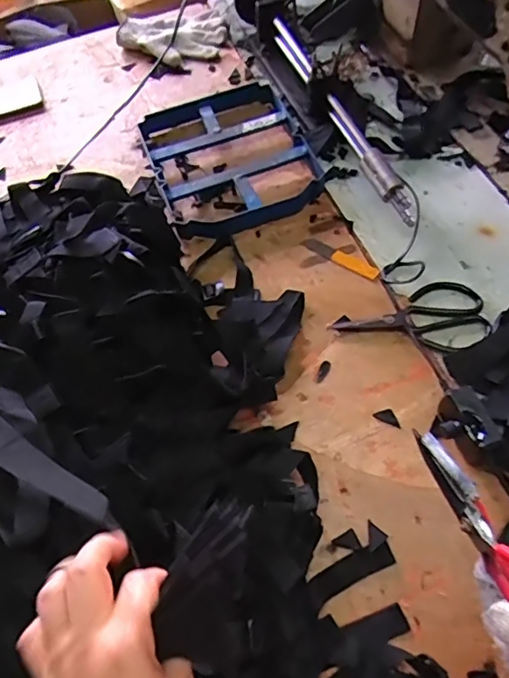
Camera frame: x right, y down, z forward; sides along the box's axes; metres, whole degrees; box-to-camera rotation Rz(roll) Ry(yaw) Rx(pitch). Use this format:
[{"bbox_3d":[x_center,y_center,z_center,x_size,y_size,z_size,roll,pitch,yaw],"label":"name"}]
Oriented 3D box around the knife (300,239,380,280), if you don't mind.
[{"bbox_3d":[0.112,-0.108,0.709,0.109,0.009,0.022,30,68,17],"label":"knife"}]

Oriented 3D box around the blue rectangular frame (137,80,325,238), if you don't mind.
[{"bbox_3d":[-0.043,-0.275,0.796,0.218,0.041,0.265,-20,63,-7],"label":"blue rectangular frame"}]

